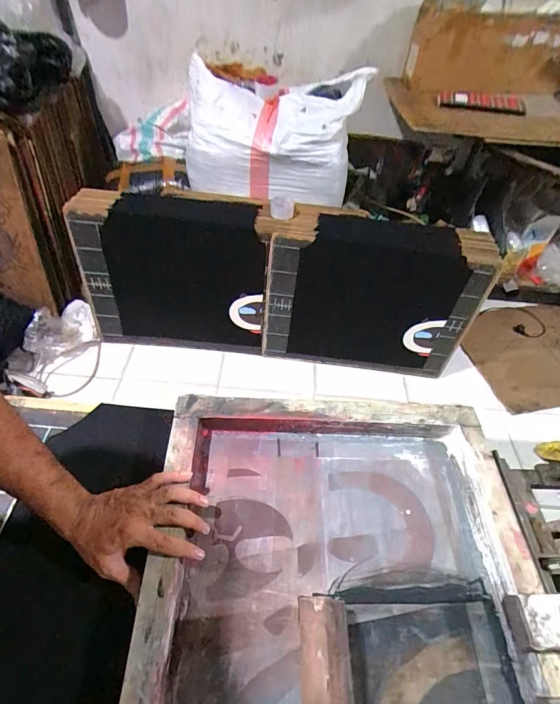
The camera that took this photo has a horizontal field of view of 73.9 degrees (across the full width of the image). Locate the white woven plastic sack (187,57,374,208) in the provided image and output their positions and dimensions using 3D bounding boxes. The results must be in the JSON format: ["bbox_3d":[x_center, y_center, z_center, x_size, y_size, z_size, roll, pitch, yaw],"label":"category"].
[{"bbox_3d":[-0.029,-0.770,1.356,0.631,0.356,0.278,0,50,-6],"label":"white woven plastic sack"}]

